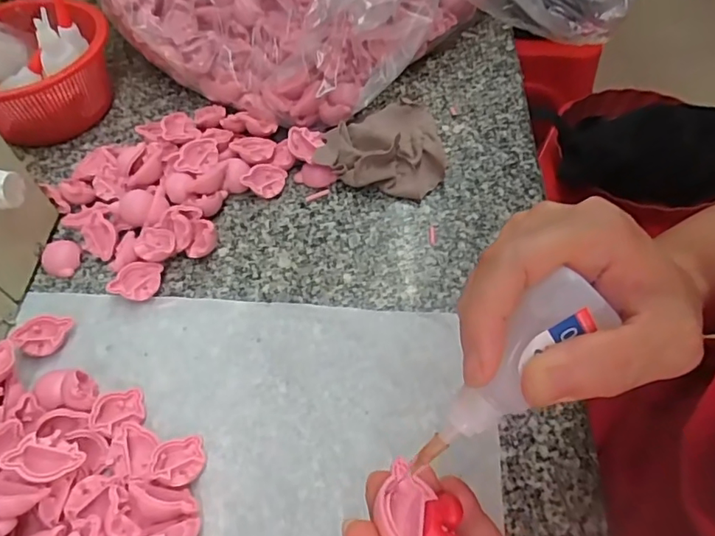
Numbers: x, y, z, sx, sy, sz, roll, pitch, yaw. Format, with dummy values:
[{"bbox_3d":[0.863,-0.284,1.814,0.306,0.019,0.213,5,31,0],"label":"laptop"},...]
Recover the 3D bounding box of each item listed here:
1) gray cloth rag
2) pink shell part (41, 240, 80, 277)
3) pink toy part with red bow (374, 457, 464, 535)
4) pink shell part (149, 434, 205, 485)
[{"bbox_3d":[0.023,-0.105,0.446,0.101,0.029,0.090,5,55,4],"label":"gray cloth rag"},{"bbox_3d":[-0.224,-0.008,0.397,0.028,0.011,0.026,0,55,0],"label":"pink shell part"},{"bbox_3d":[0.023,0.092,0.193,0.033,0.017,0.032,0,55,0],"label":"pink toy part with red bow"},{"bbox_3d":[-0.104,0.111,0.305,0.031,0.007,0.031,16,29,-9],"label":"pink shell part"}]

